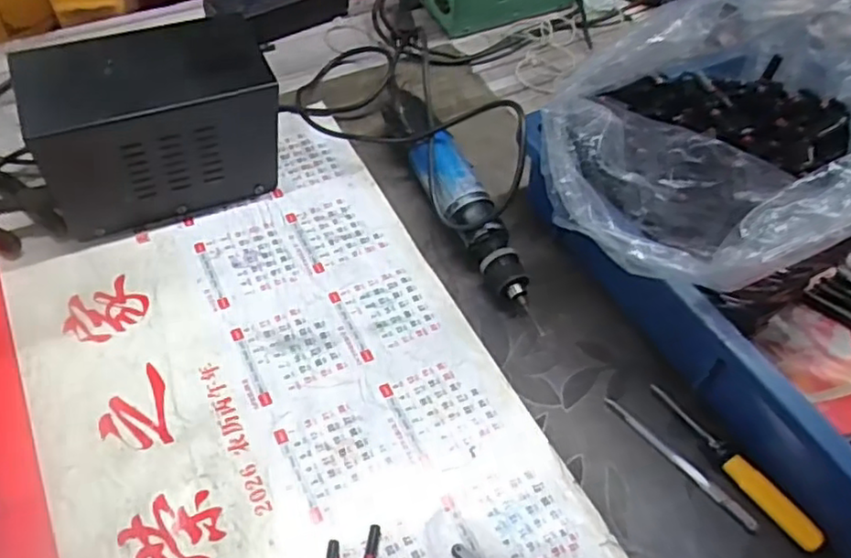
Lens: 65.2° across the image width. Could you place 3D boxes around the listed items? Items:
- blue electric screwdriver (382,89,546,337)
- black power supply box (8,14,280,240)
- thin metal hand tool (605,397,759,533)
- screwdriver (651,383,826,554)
[{"bbox_3d":[0.021,-0.066,0.505,0.040,0.043,0.243,-17,54,-17],"label":"blue electric screwdriver"},{"bbox_3d":[-0.193,-0.111,0.484,0.160,0.107,0.080,-18,55,-18],"label":"black power supply box"},{"bbox_3d":[0.155,0.112,0.410,0.007,0.005,0.109,-33,60,-27],"label":"thin metal hand tool"},{"bbox_3d":[0.188,0.110,0.405,0.016,0.016,0.122,-23,56,-22],"label":"screwdriver"}]

